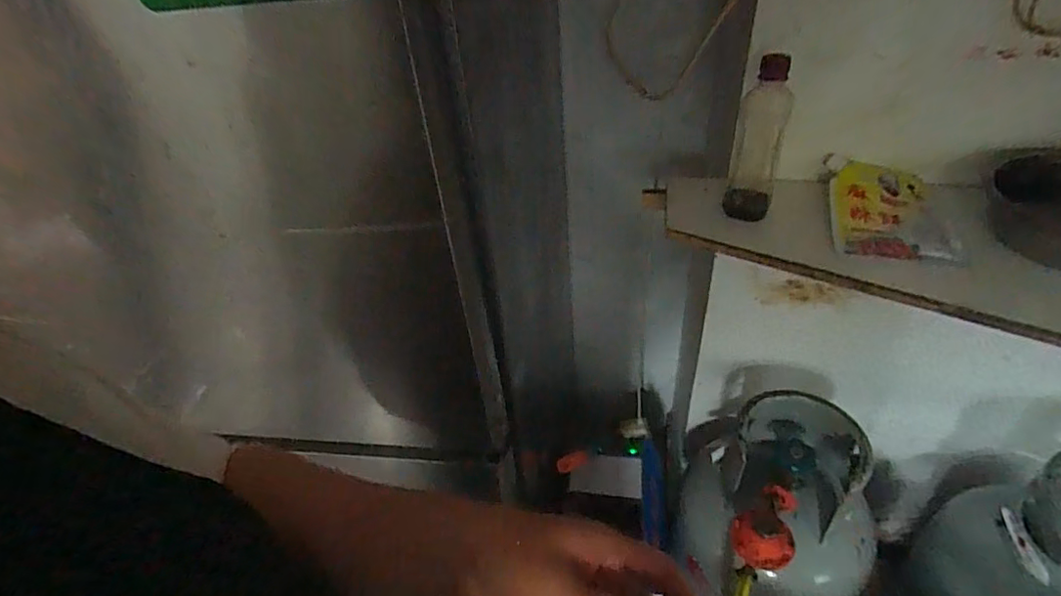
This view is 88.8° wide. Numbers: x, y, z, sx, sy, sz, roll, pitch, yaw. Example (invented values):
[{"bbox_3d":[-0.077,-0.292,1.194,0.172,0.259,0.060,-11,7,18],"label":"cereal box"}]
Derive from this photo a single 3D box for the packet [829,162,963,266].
[{"bbox_3d":[0.426,-0.107,0.649,0.122,0.031,0.159,8,42,16],"label":"packet"}]

